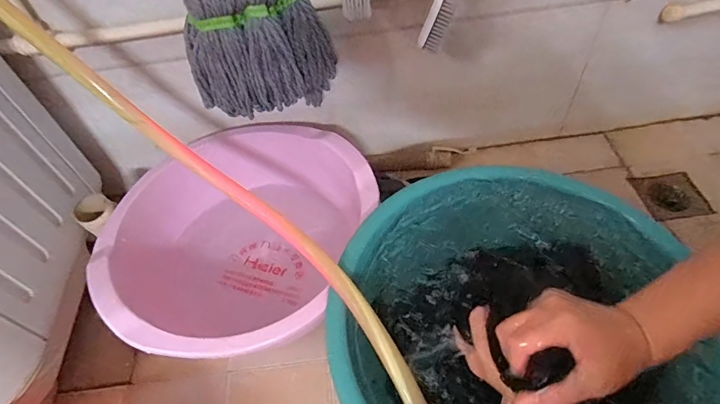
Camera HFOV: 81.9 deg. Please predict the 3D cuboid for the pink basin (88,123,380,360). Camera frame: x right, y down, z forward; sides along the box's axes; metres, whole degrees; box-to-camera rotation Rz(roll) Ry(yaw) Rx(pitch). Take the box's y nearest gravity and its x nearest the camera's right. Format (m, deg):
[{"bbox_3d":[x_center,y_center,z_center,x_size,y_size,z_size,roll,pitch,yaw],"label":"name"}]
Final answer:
[{"bbox_3d":[-0.187,0.069,0.649,0.362,0.179,0.374,-3,52,3],"label":"pink basin"}]

